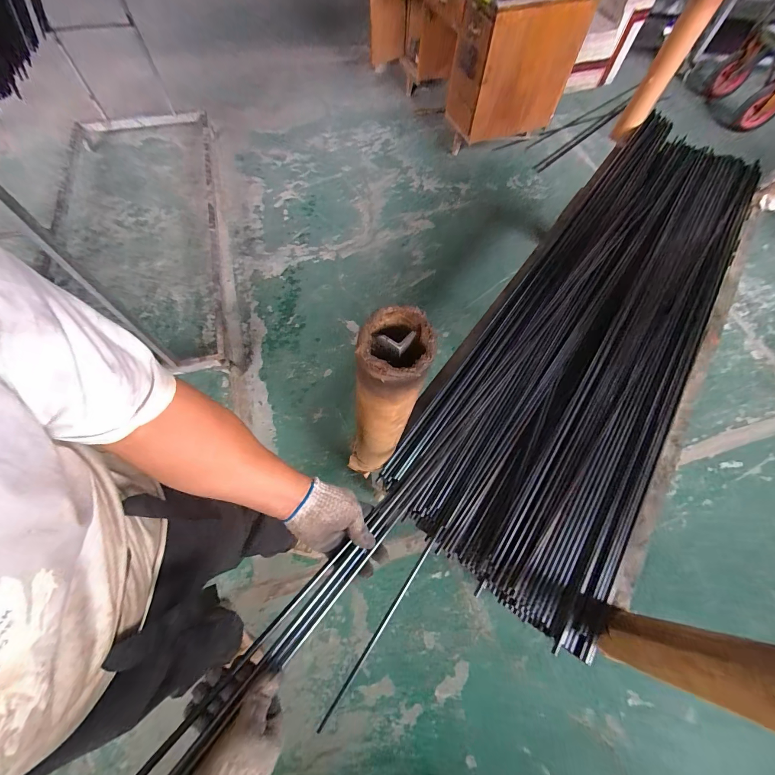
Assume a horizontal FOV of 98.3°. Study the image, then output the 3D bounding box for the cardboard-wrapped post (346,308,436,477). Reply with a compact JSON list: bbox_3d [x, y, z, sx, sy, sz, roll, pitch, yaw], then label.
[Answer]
[{"bbox_3d":[-0.006,0.069,0.566,0.090,0.491,0.088,1,64,-2],"label":"cardboard-wrapped post"}]

